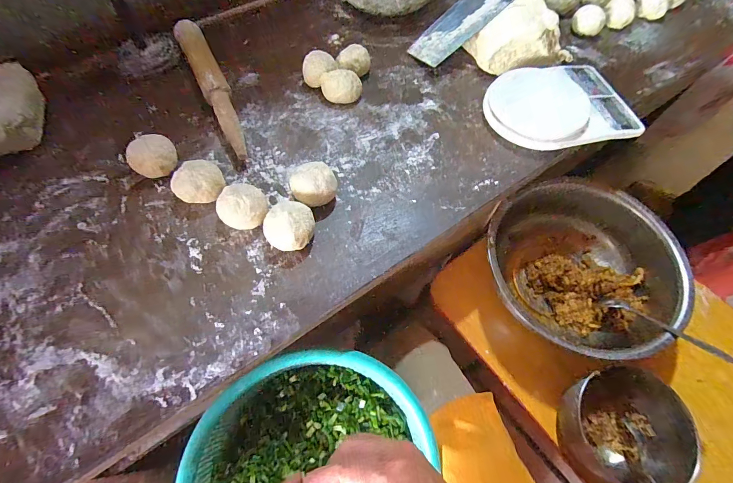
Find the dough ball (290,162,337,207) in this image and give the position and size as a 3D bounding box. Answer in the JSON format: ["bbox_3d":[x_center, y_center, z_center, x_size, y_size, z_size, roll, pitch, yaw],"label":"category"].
[{"bbox_3d":[-0.064,-0.067,0.434,0.053,0.042,0.057,1,62,-1],"label":"dough ball"}]

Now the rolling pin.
[{"bbox_3d":[-0.227,-0.236,0.517,0.038,0.029,0.291,-25,66,-14],"label":"rolling pin"}]

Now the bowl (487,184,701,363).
[{"bbox_3d":[0.323,0.048,0.549,0.266,0.107,0.266,1,62,-1],"label":"bowl"}]

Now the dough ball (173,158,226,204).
[{"bbox_3d":[-0.204,-0.071,0.428,0.059,0.040,0.052,5,62,1],"label":"dough ball"}]

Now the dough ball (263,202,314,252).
[{"bbox_3d":[-0.087,-0.017,0.403,0.052,0.043,0.054,1,62,-1],"label":"dough ball"}]

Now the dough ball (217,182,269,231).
[{"bbox_3d":[-0.145,-0.038,0.413,0.056,0.048,0.051,1,62,-1],"label":"dough ball"}]

